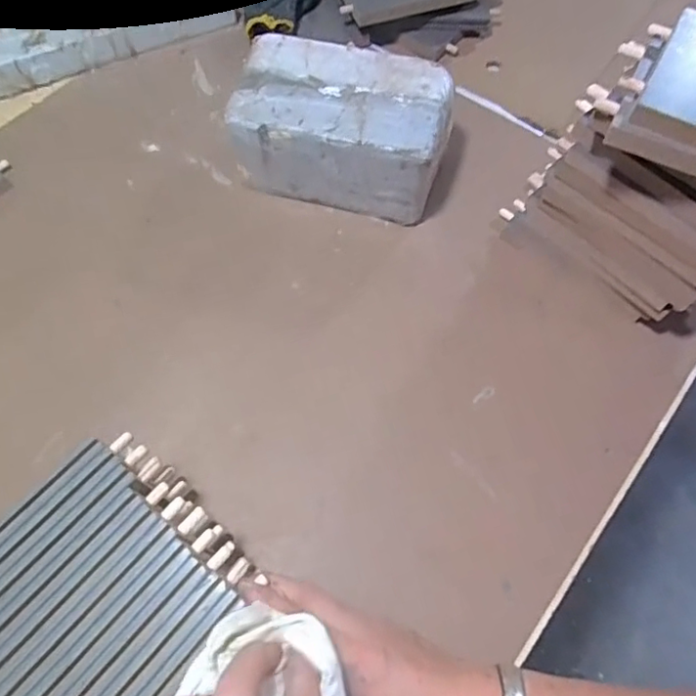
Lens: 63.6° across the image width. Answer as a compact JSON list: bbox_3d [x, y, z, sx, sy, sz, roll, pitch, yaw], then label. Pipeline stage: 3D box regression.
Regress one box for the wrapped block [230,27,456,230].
[{"bbox_3d":[-0.007,-0.217,0.571,0.206,0.107,0.123,14,64,6],"label":"wrapped block"}]

